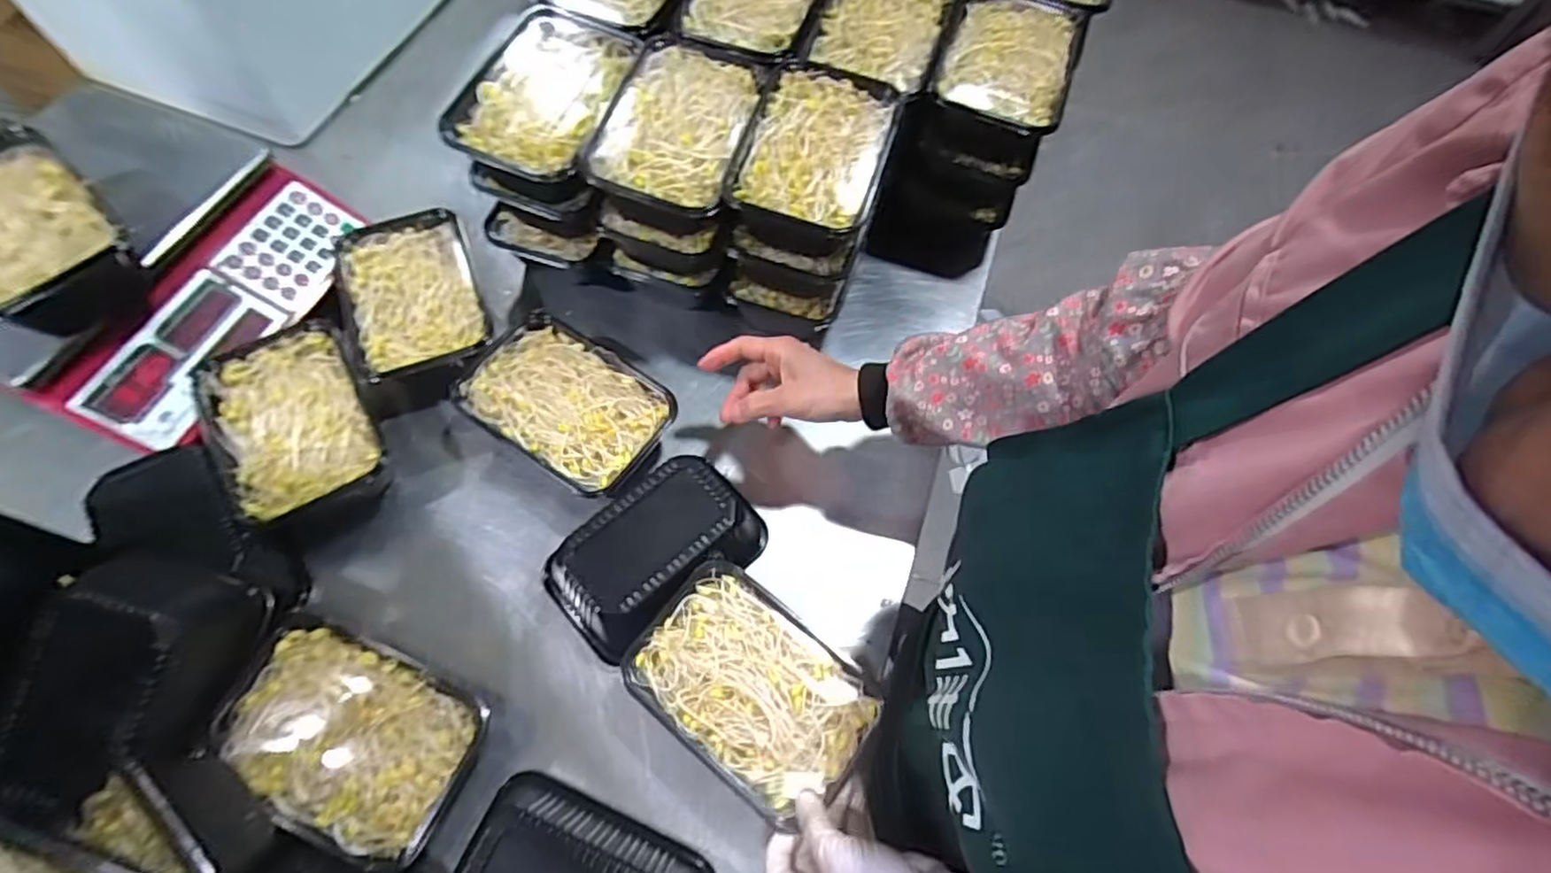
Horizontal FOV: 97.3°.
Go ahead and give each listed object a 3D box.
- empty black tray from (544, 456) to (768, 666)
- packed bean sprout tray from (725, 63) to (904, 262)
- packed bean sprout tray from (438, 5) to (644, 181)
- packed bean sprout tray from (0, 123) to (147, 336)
[{"bbox_3d":[-0.101,0.098,0.582,0.172,0.073,0.102,-36,71,-18],"label":"empty black tray"},{"bbox_3d":[0.034,-0.239,0.610,0.119,0.059,0.190,17,65,5],"label":"packed bean sprout tray"},{"bbox_3d":[-0.209,-0.298,0.619,0.133,0.057,0.180,14,64,3],"label":"packed bean sprout tray"},{"bbox_3d":[-0.614,-0.161,0.564,0.175,0.078,0.118,40,68,15],"label":"packed bean sprout tray"}]

